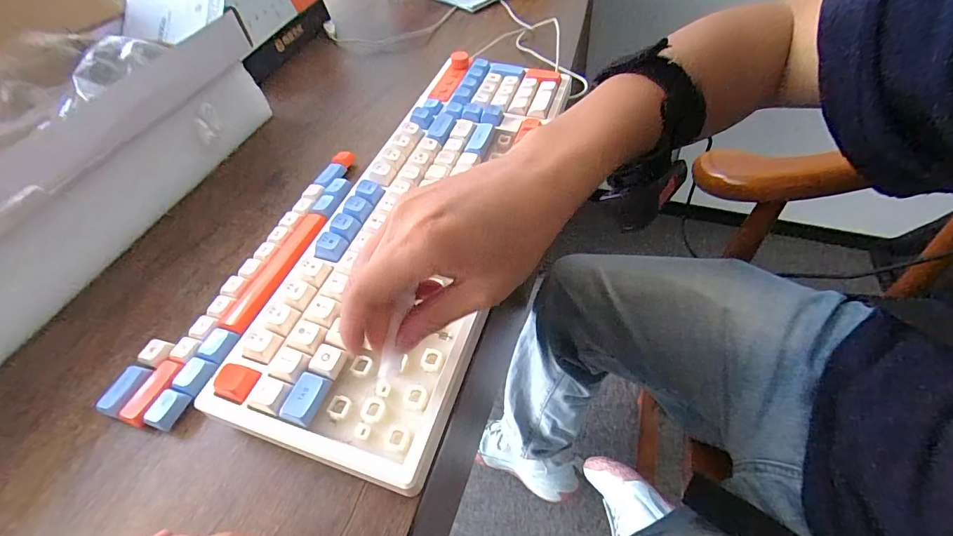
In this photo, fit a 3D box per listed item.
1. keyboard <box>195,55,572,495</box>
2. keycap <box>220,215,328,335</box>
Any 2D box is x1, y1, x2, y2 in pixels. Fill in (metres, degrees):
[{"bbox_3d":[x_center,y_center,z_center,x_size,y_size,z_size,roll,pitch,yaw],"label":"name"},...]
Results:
[{"bbox_3d":[-0.046,-0.059,0.328,0.169,0.033,0.400,9,56,13],"label":"keyboard"},{"bbox_3d":[-0.153,0.002,0.322,0.023,0.014,0.112,12,54,15],"label":"keycap"}]

